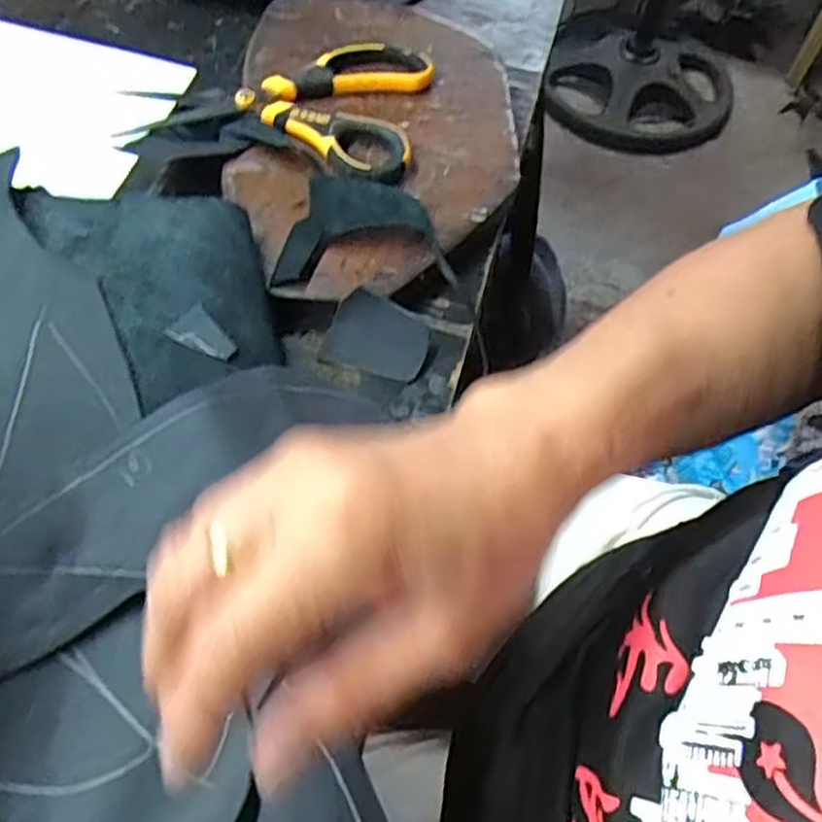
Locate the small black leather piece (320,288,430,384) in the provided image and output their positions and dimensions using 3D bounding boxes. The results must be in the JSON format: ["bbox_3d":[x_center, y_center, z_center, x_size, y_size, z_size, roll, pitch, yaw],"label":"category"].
[{"bbox_3d":[-0.017,-0.040,0.392,0.052,0.006,0.040,18,86,2],"label":"small black leather piece"}]

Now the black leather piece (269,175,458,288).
[{"bbox_3d":[-0.025,-0.100,0.404,0.095,0.020,0.069,2,59,-5],"label":"black leather piece"}]

